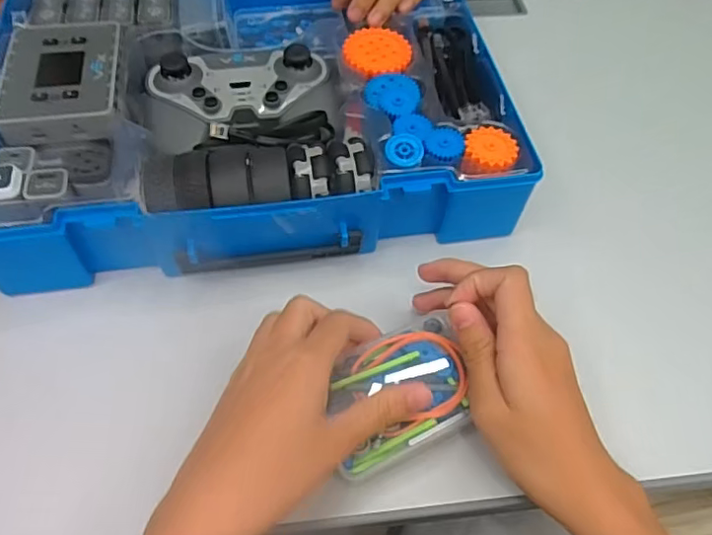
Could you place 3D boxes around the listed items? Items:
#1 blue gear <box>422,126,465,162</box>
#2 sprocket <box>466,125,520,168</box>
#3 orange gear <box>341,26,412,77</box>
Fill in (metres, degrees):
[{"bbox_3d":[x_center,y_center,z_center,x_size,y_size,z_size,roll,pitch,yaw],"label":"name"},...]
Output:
[{"bbox_3d":[0.059,-0.083,0.369,0.026,0.004,0.031,30,59,17],"label":"blue gear"},{"bbox_3d":[0.089,-0.079,0.371,0.033,0.007,0.032,0,55,-3],"label":"sprocket"},{"bbox_3d":[0.017,-0.163,0.423,0.052,0.006,0.047,-17,58,-13],"label":"orange gear"}]

